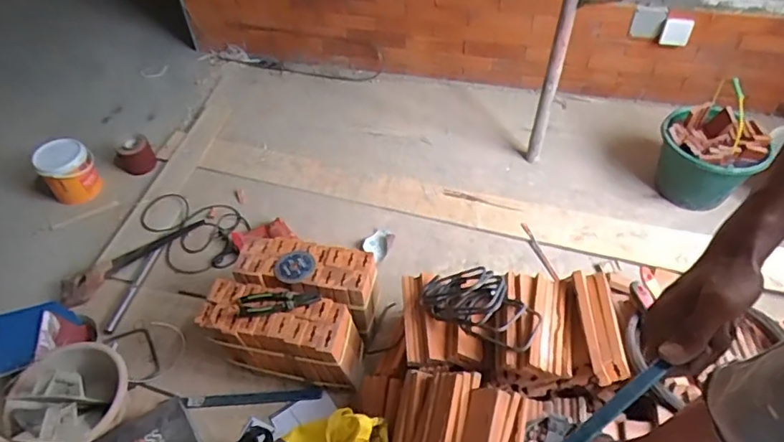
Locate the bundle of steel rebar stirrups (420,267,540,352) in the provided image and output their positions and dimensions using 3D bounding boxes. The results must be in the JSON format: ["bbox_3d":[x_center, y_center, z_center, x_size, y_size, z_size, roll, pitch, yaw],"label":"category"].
[{"bbox_3d":[0.193,0.180,1.183,0.272,0.092,0.151,29,56,23],"label":"bundle of steel rebar stirrups"}]

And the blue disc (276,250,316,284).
[{"bbox_3d":[-0.241,0.111,1.337,0.096,0.013,0.096,-1,50,1],"label":"blue disc"}]

